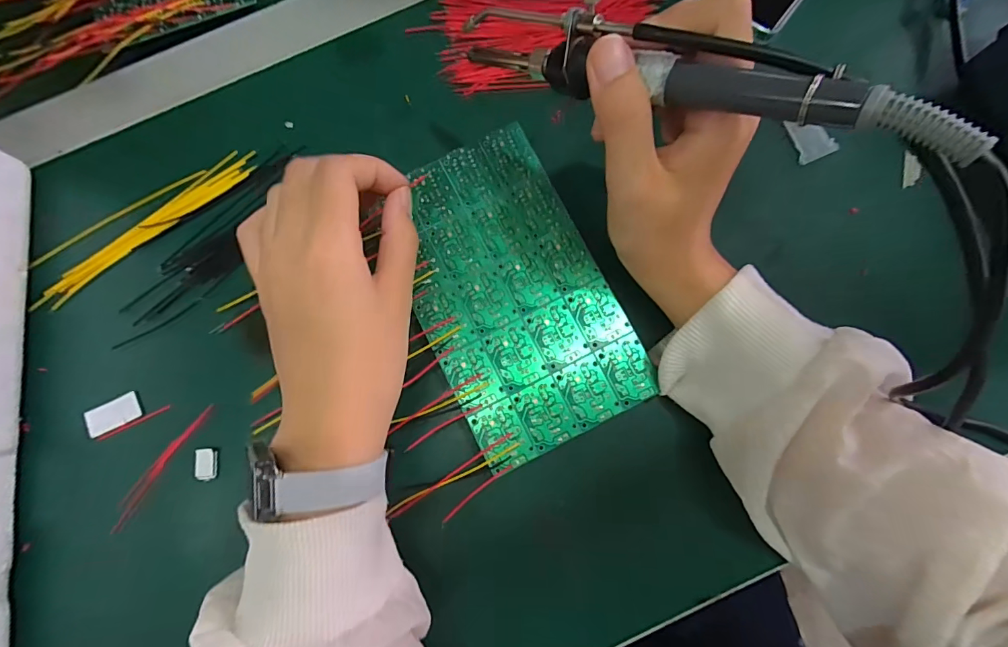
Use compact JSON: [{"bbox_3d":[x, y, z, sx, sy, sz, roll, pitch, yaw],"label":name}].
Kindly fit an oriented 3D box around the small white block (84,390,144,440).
[{"bbox_3d":[-0.225,0.053,0.256,0.030,0.005,0.016,-27,82,-3],"label":"small white block"}]

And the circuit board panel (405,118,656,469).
[{"bbox_3d":[0.002,-0.019,0.247,0.100,0.004,0.169,-27,82,-3],"label":"circuit board panel"}]

